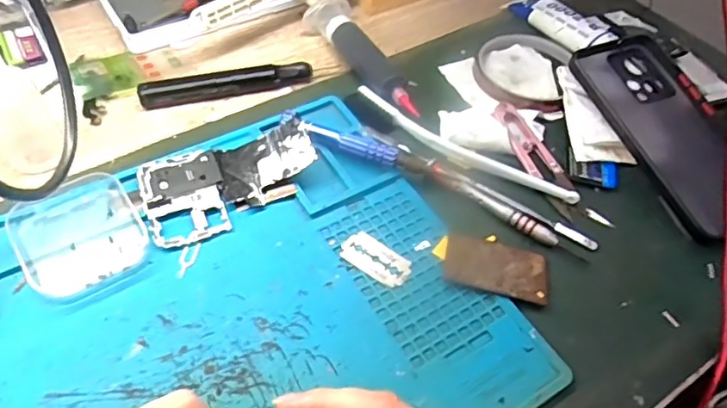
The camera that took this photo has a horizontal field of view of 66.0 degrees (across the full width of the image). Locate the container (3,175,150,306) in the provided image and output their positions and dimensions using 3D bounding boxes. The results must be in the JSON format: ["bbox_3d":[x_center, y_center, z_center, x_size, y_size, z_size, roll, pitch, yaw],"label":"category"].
[{"bbox_3d":[-0.162,0.015,0.319,0.062,0.015,0.073,-27,59,-24],"label":"container"}]

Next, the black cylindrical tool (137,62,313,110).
[{"bbox_3d":[-0.099,-0.087,0.411,0.123,0.015,0.020,-14,55,-16],"label":"black cylindrical tool"}]

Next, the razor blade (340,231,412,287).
[{"bbox_3d":[0.008,0.032,0.331,0.042,0.004,0.024,33,56,19],"label":"razor blade"}]

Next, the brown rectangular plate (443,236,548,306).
[{"bbox_3d":[0.078,0.037,0.330,0.060,0.005,0.038,16,52,7],"label":"brown rectangular plate"}]

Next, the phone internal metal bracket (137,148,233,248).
[{"bbox_3d":[-0.109,-0.004,0.345,0.048,0.007,0.065,-17,56,-18],"label":"phone internal metal bracket"}]

